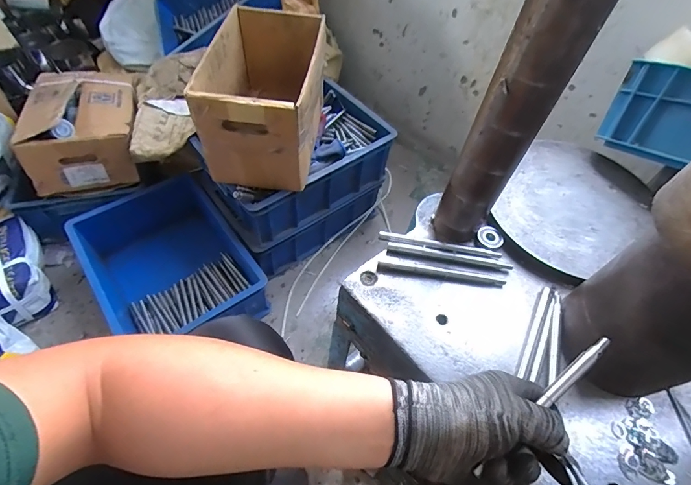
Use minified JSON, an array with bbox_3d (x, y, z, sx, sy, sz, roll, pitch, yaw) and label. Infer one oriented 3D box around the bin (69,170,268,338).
[{"bbox_3d":[-0.403,0.057,0.889,0.295,0.156,0.399,-30,63,-23],"label":"bin"}]

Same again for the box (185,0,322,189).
[{"bbox_3d":[-0.153,-0.289,0.767,0.194,0.198,0.302,8,55,0],"label":"box"}]

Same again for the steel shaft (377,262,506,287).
[{"bbox_3d":[0.123,0.038,0.489,0.161,0.008,0.012,8,55,0],"label":"steel shaft"}]

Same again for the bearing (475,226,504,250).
[{"bbox_3d":[0.198,-0.006,0.519,0.035,0.008,0.031,40,61,20],"label":"bearing"}]

